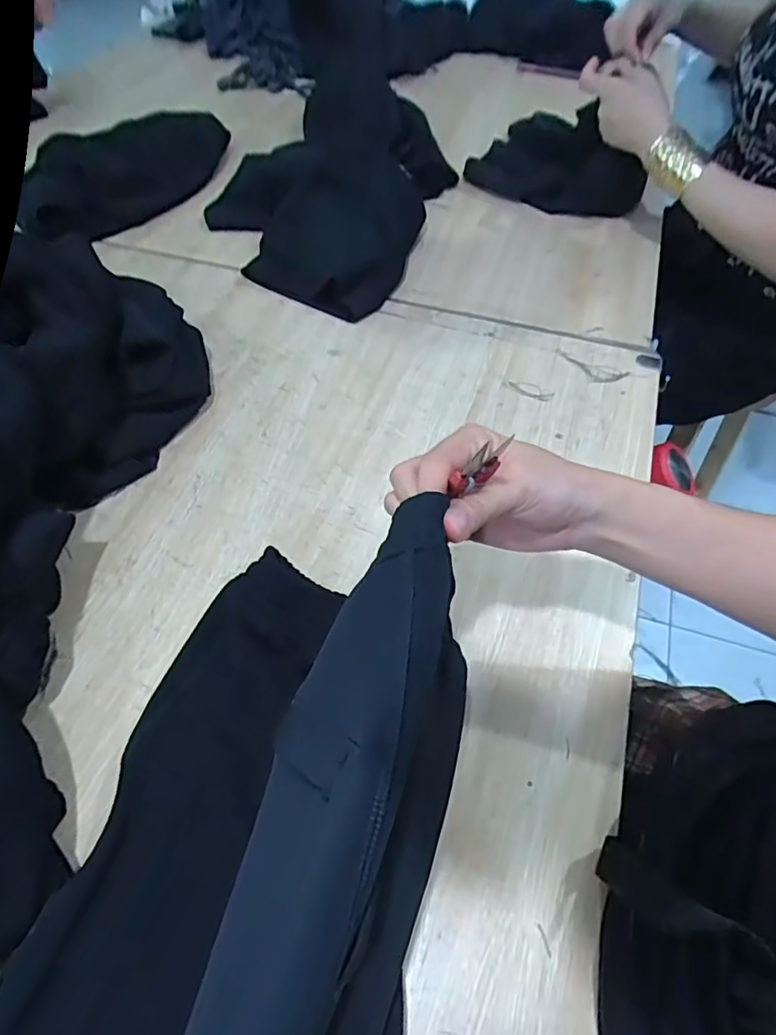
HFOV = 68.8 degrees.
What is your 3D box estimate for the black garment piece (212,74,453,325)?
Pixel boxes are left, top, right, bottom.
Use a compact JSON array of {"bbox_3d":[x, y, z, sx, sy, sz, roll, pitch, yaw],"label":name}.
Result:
[{"bbox_3d":[-0.085,-0.497,0.813,0.303,0.086,0.489,16,56,11],"label":"black garment piece"}]

